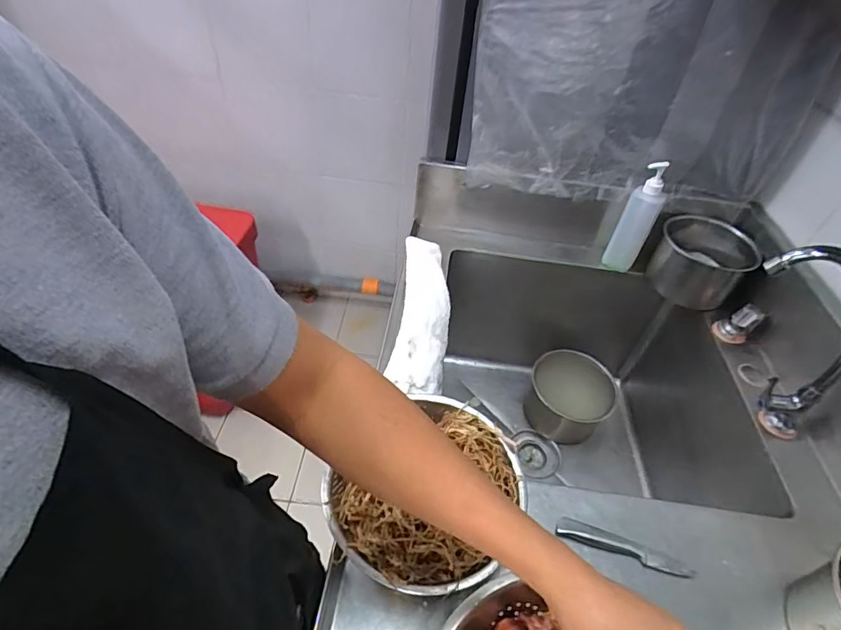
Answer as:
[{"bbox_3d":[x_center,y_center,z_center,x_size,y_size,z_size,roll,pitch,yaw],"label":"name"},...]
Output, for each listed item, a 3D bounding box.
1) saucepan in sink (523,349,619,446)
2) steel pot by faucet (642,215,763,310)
[{"bbox_3d":[0.337,0.192,1.054,0.182,0.124,0.177,3,45,-3],"label":"saucepan in sink"},{"bbox_3d":[0.546,-0.103,0.894,0.159,0.110,0.141,24,47,17],"label":"steel pot by faucet"}]

